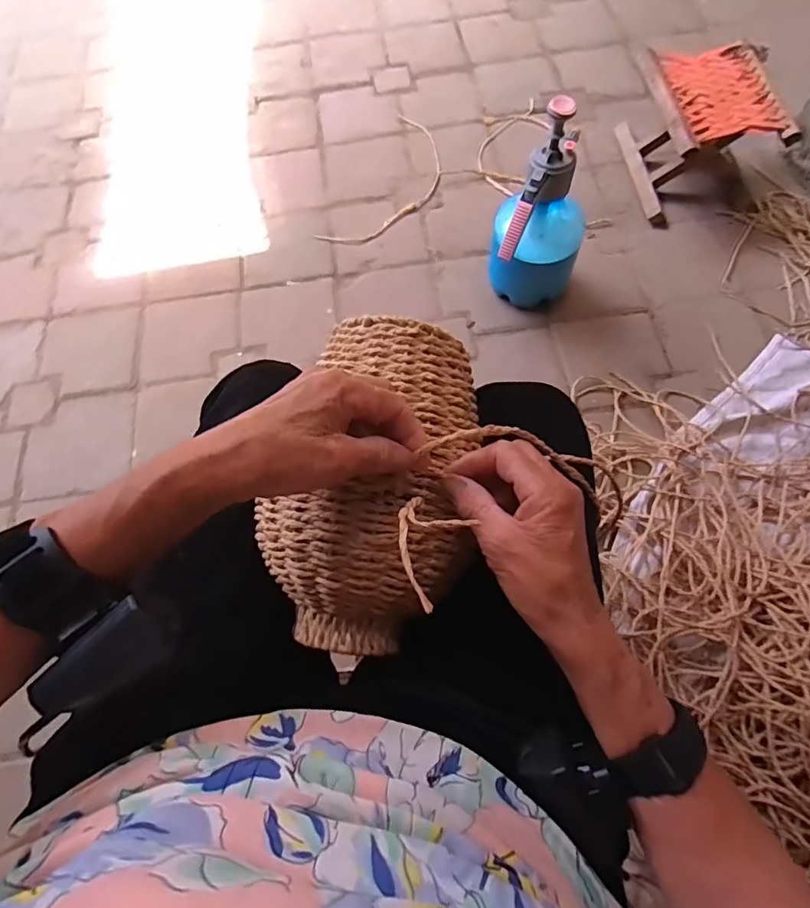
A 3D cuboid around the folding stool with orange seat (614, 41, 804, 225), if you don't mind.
[{"bbox_3d":[0.606,-0.663,1.083,0.219,0.187,0.282,-8,68,-2],"label":"folding stool with orange seat"}]

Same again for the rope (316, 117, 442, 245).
[{"bbox_3d":[-0.021,-0.629,1.196,0.191,0.019,0.428,25,70,11],"label":"rope"}]

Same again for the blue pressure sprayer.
[{"bbox_3d":[0.230,-0.371,0.880,0.135,0.367,0.155,20,70,11],"label":"blue pressure sprayer"}]

